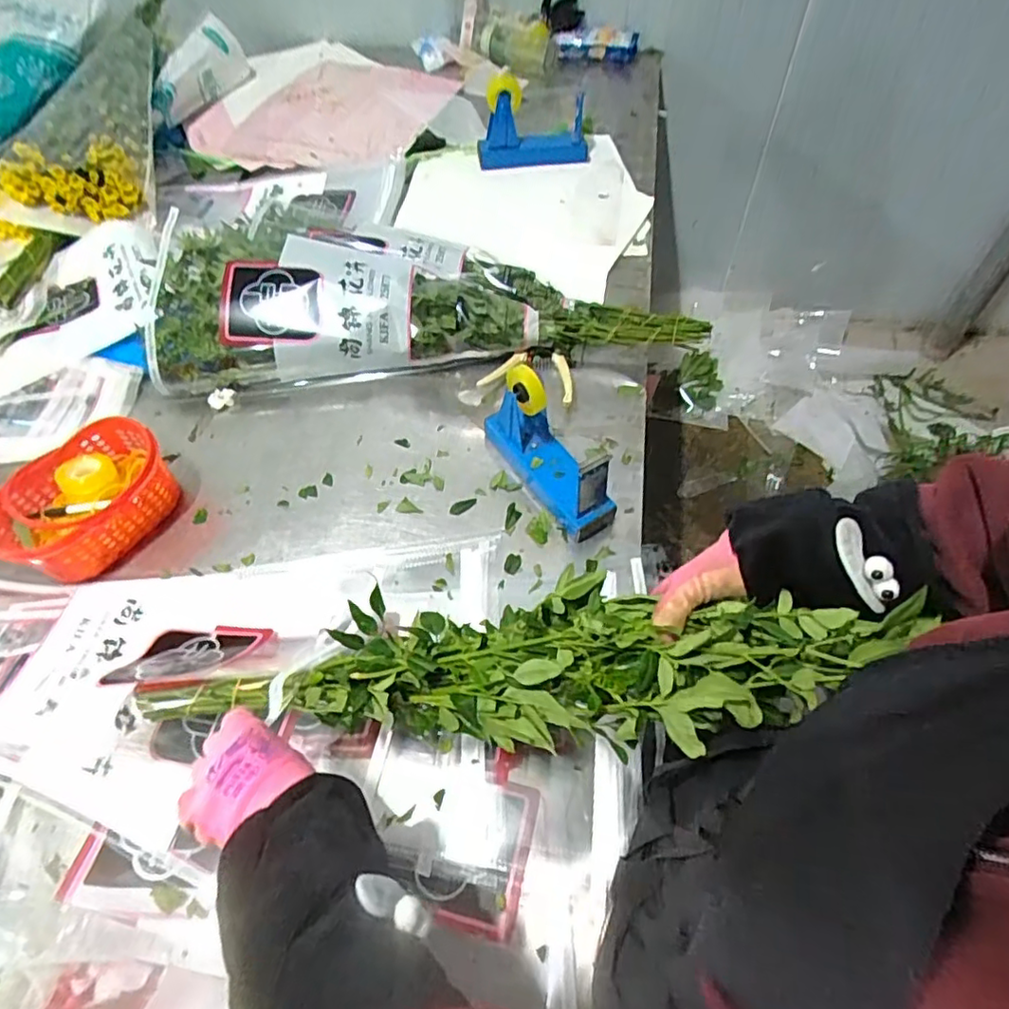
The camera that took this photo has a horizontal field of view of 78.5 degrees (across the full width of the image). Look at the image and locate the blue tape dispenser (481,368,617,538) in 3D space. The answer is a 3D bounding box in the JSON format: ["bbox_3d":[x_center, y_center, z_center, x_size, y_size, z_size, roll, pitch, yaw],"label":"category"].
[{"bbox_3d":[0.055,-0.071,0.741,0.070,0.134,0.197,-29,60,-15],"label":"blue tape dispenser"}]

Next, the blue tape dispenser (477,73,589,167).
[{"bbox_3d":[0.052,-0.670,1.088,0.191,0.126,0.093,5,58,6],"label":"blue tape dispenser"}]

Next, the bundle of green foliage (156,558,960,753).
[{"bbox_3d":[-0.014,0.131,0.517,0.601,0.068,0.123,-8,56,18],"label":"bundle of green foliage"}]

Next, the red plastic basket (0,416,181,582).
[{"bbox_3d":[-0.500,-0.004,0.738,0.142,0.087,0.197,25,62,18],"label":"red plastic basket"}]

